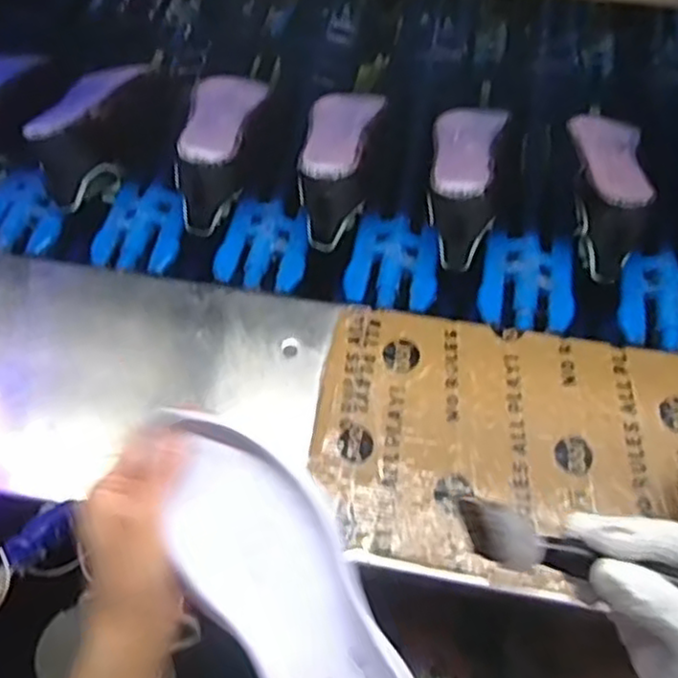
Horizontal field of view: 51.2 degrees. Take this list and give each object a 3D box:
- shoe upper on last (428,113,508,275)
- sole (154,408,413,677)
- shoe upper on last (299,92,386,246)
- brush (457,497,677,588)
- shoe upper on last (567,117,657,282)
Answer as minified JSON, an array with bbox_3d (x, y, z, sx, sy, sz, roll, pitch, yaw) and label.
[{"bbox_3d":[0.133,-0.169,0.737,0.073,0.097,0.199,8,60,7],"label":"shoe upper on last"},{"bbox_3d":[-0.026,0.152,0.401,0.082,0.021,0.241,-28,77,-13],"label":"sole"},{"bbox_3d":[-0.001,-0.198,0.756,0.075,0.095,0.213,10,61,8],"label":"shoe upper on last"},{"bbox_3d":[0.143,0.118,0.367,0.164,0.022,0.024,13,61,11],"label":"brush"},{"bbox_3d":[0.282,-0.159,0.737,0.071,0.099,0.208,5,60,5],"label":"shoe upper on last"}]

